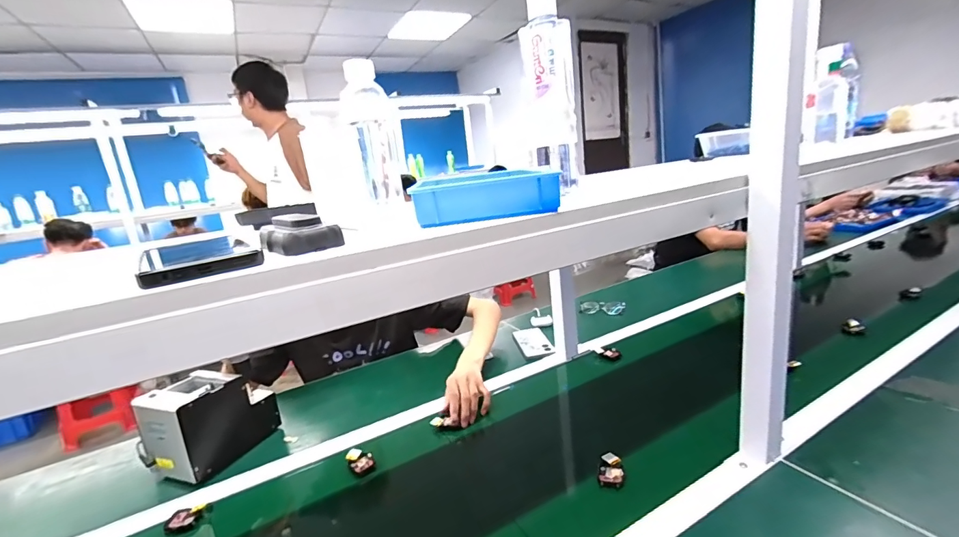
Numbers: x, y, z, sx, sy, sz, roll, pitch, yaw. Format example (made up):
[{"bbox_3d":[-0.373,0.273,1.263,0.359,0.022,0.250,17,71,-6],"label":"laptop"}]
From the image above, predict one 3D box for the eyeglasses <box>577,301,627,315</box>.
[{"bbox_3d":[0.388,0.124,1.333,0.139,0.031,0.061,0,15,25],"label":"eyeglasses"}]

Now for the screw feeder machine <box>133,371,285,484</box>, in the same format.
[{"bbox_3d":[-0.499,0.282,0.785,0.122,0.159,0.188,0,15,25],"label":"screw feeder machine"}]

